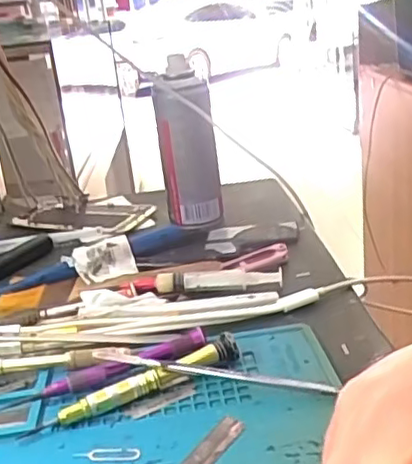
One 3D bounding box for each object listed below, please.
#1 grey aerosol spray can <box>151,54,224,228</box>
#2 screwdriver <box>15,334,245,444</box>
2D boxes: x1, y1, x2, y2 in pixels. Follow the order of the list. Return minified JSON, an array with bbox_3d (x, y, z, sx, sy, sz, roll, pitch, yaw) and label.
[{"bbox_3d":[-0.015,-0.080,0.583,0.055,0.142,0.061,-6,21,-1],"label":"grey aerosol spray can"},{"bbox_3d":[-0.038,0.081,0.340,0.121,0.016,0.009,-15,22,-23],"label":"screwdriver"}]

